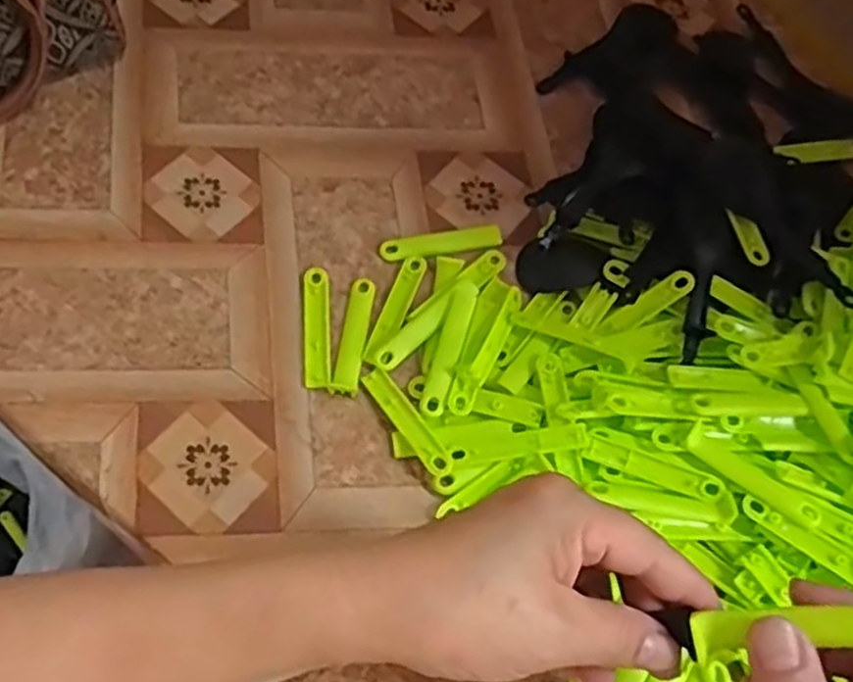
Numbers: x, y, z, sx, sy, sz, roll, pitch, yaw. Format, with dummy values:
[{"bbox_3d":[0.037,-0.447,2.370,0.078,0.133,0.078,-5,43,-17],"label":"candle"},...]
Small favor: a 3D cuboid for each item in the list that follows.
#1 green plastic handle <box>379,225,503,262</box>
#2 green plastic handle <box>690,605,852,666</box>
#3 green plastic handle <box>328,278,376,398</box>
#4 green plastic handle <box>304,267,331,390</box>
[{"bbox_3d":[0.010,-0.059,0.472,0.076,0.008,0.016,-11,65,-9],"label":"green plastic handle"},{"bbox_3d":[0.130,0.098,0.257,0.076,0.012,0.015,-13,62,22],"label":"green plastic handle"},{"bbox_3d":[-0.042,-0.004,0.443,0.016,0.004,0.074,9,64,1],"label":"green plastic handle"},{"bbox_3d":[-0.064,-0.009,0.444,0.014,0.004,0.078,-3,64,-5],"label":"green plastic handle"}]

